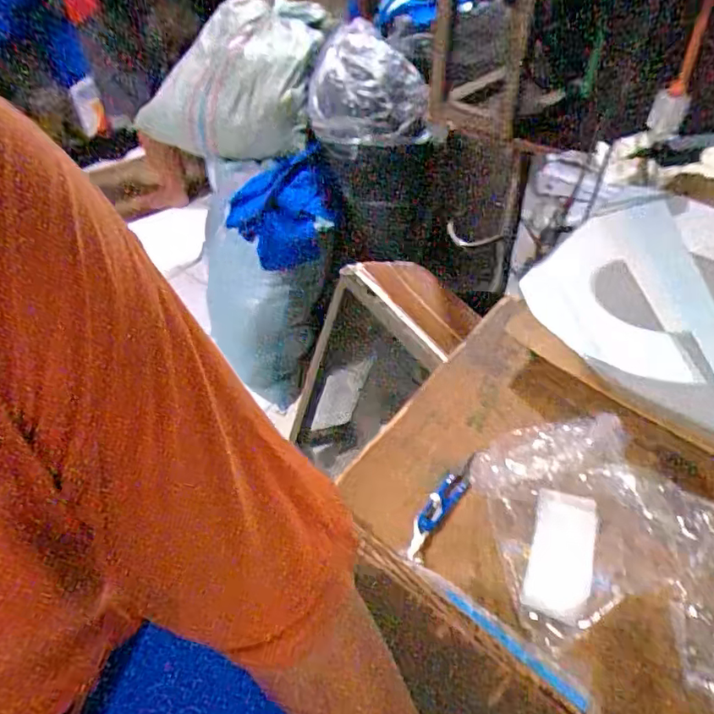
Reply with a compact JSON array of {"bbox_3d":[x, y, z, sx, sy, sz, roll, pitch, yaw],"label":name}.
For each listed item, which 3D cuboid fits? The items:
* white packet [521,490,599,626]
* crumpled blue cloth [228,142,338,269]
[{"bbox_3d":[0.227,0.215,0.631,0.077,0.012,0.135,22,62,-10],"label":"white packet"},{"bbox_3d":[-0.193,-0.391,1.555,0.255,0.270,0.197,-9,45,-8],"label":"crumpled blue cloth"}]

